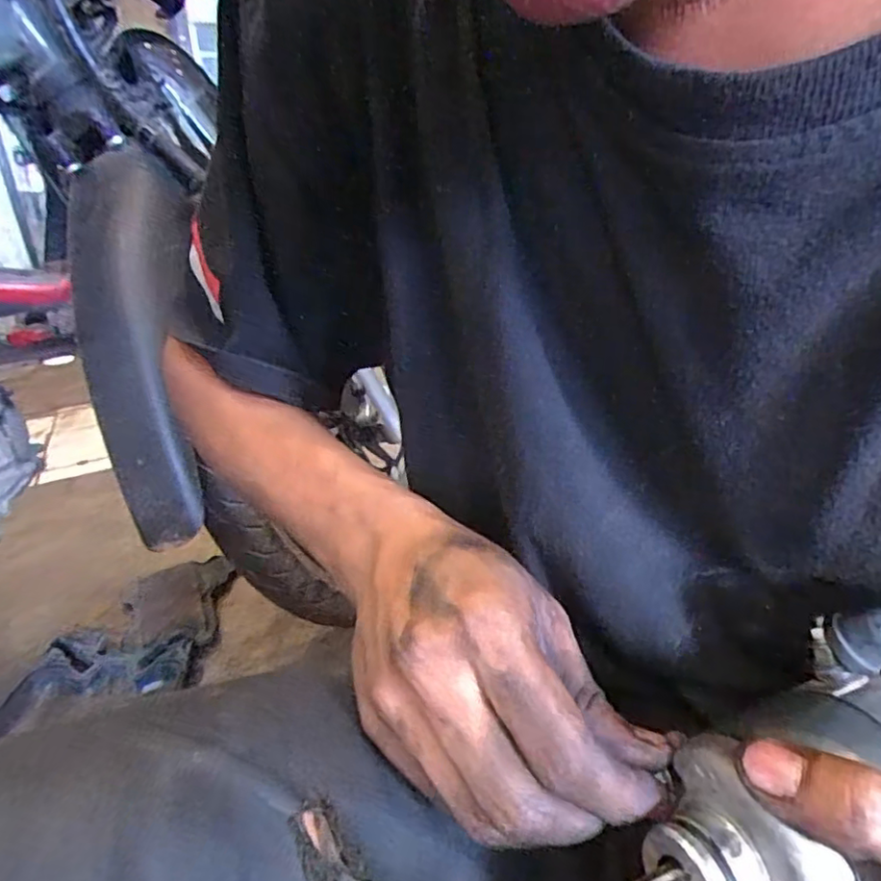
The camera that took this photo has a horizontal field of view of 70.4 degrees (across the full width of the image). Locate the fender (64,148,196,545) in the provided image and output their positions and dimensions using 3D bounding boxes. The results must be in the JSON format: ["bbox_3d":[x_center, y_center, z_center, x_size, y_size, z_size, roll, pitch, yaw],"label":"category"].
[{"bbox_3d":[-0.262,-0.083,0.551,0.105,0.348,0.059,-7,-3,-9],"label":"fender"}]

